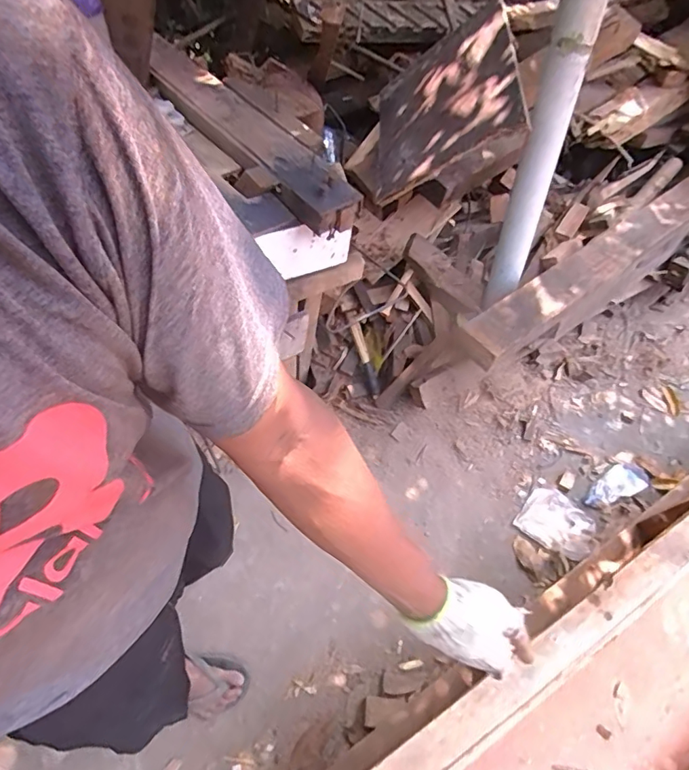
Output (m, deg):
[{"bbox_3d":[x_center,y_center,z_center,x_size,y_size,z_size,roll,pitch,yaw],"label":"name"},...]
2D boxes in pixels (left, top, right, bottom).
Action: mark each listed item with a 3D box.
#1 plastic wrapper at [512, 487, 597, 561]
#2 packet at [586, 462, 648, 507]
[{"bbox_3d":[0.628,0.399,1.445,0.208,0.034,0.181,35,57,17],"label":"plastic wrapper"},{"bbox_3d":[0.837,0.311,1.539,0.233,0.014,0.095,-18,59,-20],"label":"packet"}]

